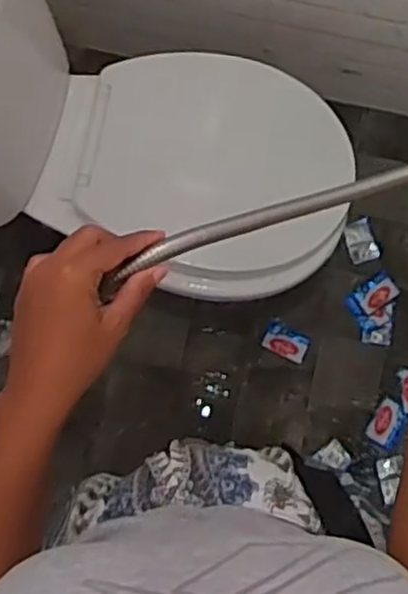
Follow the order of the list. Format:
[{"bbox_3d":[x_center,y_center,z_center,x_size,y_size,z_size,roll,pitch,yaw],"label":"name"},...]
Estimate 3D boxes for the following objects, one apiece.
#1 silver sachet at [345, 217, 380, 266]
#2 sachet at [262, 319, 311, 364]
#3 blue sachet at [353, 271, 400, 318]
[{"bbox_3d":[0.330,-0.116,1.561,0.058,0.011,0.092,-14,78,-3],"label":"silver sachet"},{"bbox_3d":[0.170,0.094,1.530,0.093,0.012,0.058,26,79,5],"label":"sachet"},{"bbox_3d":[0.355,-0.004,1.540,0.089,0.009,0.063,-37,80,-7],"label":"blue sachet"}]

